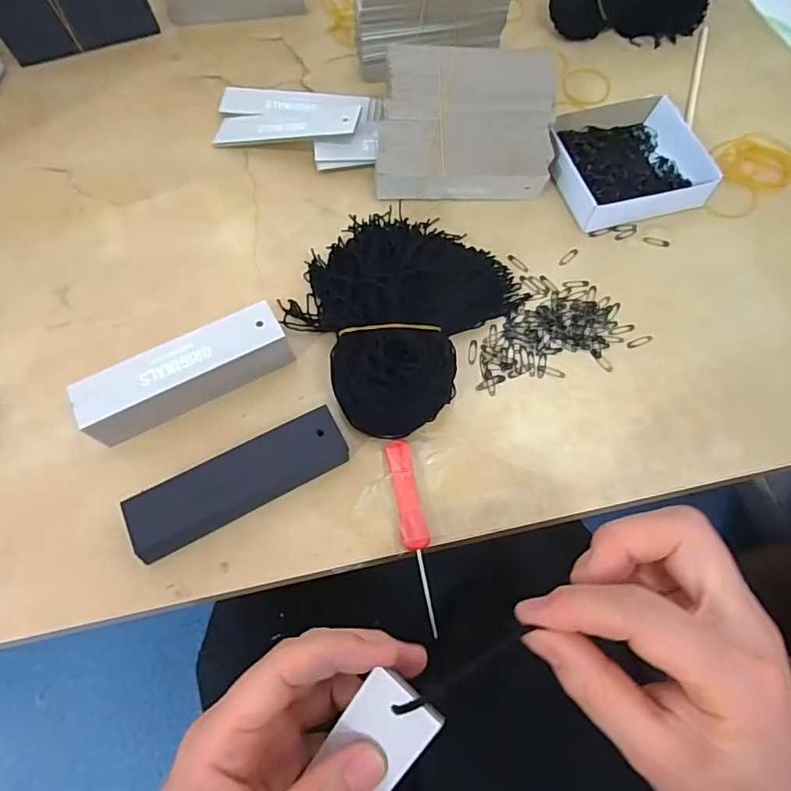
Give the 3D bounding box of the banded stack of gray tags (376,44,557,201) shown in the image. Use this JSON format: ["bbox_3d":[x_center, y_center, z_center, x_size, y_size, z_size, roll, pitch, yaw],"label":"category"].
[{"bbox_3d":[0.054,-0.211,0.395,0.132,0.027,0.112,1,88,-6],"label":"banded stack of gray tags"}]

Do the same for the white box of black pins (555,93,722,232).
[{"bbox_3d":[0.182,-0.190,0.412,0.111,0.028,0.112,-13,66,-7],"label":"white box of black pins"}]

